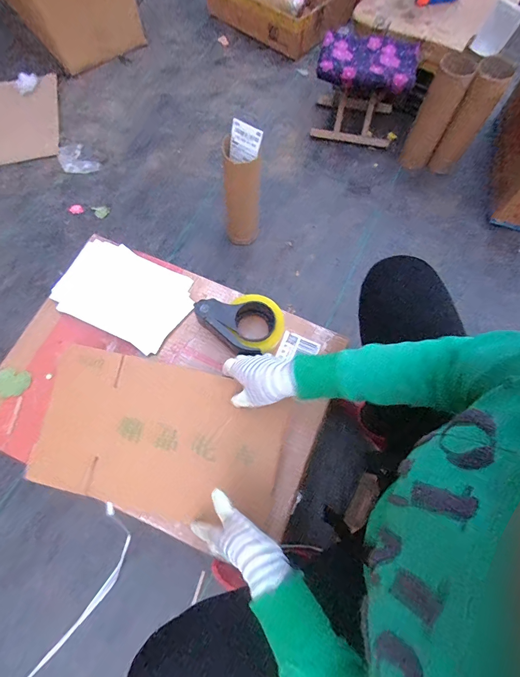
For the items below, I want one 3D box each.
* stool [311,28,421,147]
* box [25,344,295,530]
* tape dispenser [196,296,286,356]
[{"bbox_3d":[0.326,-0.798,1.109,0.292,0.230,0.220,13,70,4],"label":"stool"},{"bbox_3d":[-0.163,0.164,0.567,0.393,0.028,0.237,14,85,5],"label":"box"},{"bbox_3d":[-0.031,-0.034,0.648,0.154,0.065,0.114,37,73,12],"label":"tape dispenser"}]

